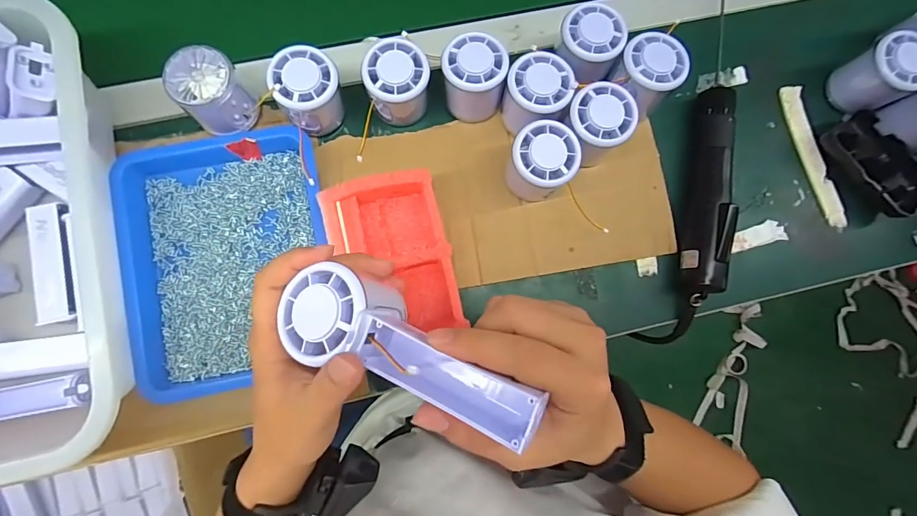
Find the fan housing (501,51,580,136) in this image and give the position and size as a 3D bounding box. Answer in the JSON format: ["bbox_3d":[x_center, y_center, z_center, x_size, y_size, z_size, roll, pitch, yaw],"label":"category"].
[{"bbox_3d":[0.069,-0.149,0.378,0.055,0.046,0.059,0,84,-4],"label":"fan housing"}]

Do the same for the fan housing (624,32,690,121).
[{"bbox_3d":[0.170,-0.168,0.387,0.057,0.055,0.062,15,84,-2],"label":"fan housing"}]

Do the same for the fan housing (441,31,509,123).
[{"bbox_3d":[0.012,-0.166,0.384,0.058,0.052,0.061,3,85,-3],"label":"fan housing"}]

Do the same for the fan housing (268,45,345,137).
[{"bbox_3d":[-0.134,-0.151,0.378,0.054,0.059,0.058,0,84,-4],"label":"fan housing"}]

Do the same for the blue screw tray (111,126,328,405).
[{"bbox_3d":[-0.203,0.000,0.377,0.171,0.034,0.224,-9,84,-4],"label":"blue screw tray"}]

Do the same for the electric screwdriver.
[{"bbox_3d":[0.235,-0.064,0.390,0.031,0.052,0.204,9,83,-3],"label":"electric screwdriver"}]

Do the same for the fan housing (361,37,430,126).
[{"bbox_3d":[-0.056,-0.160,0.383,0.055,0.051,0.059,0,84,-4],"label":"fan housing"}]

